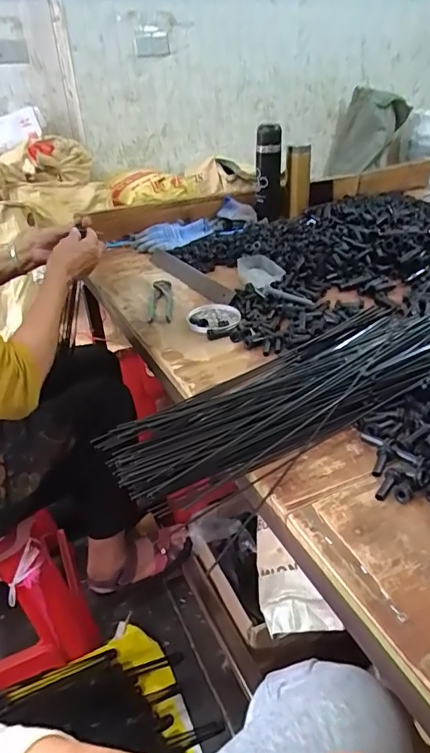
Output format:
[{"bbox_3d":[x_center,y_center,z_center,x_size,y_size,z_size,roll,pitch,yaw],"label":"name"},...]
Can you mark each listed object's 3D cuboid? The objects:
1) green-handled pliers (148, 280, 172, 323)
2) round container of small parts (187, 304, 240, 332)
[{"bbox_3d":[-0.100,-0.143,0.906,0.040,0.015,0.159,-3,34,0],"label":"green-handled pliers"},{"bbox_3d":[-0.002,-0.101,0.820,0.088,0.009,0.090,-2,34,1],"label":"round container of small parts"}]

